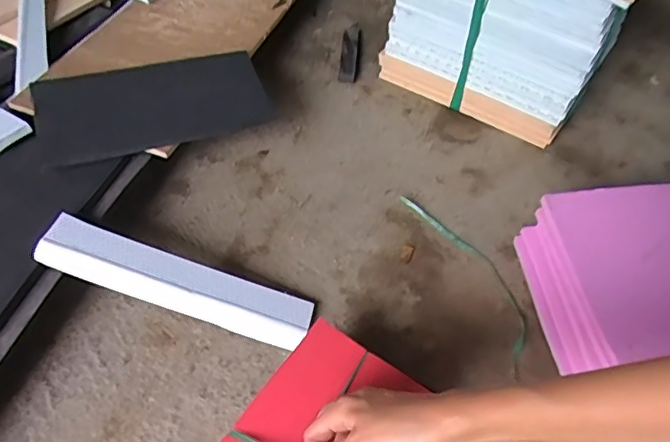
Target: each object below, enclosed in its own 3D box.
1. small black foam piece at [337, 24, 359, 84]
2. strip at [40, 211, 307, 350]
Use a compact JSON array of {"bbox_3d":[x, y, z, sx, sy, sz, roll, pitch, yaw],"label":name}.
[{"bbox_3d":[0.025,-0.283,0.939,0.028,0.026,0.143,6,51,0],"label":"small black foam piece"},{"bbox_3d":[-0.166,0.066,0.598,0.283,0.021,0.056,21,51,-6],"label":"strip"}]

